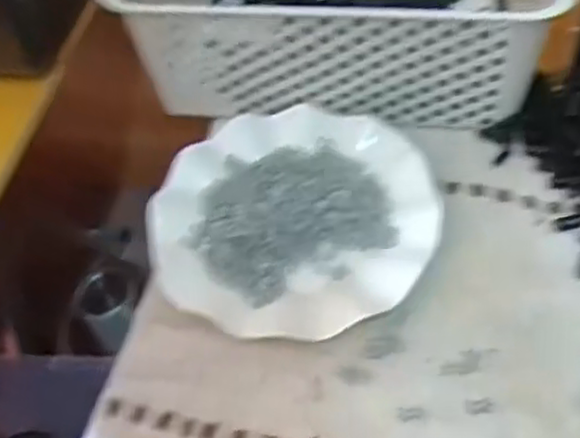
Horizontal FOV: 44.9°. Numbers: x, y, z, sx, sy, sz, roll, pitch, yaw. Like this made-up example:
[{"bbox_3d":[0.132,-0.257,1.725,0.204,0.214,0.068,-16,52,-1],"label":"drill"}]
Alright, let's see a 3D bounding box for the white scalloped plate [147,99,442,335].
[{"bbox_3d":[0.001,-0.003,0.470,0.179,0.026,0.173,-3,52,3],"label":"white scalloped plate"}]

